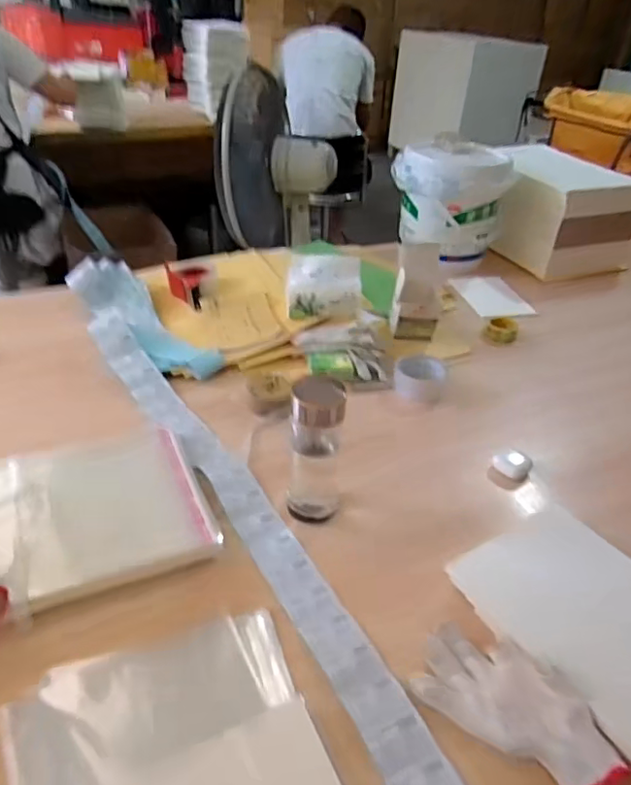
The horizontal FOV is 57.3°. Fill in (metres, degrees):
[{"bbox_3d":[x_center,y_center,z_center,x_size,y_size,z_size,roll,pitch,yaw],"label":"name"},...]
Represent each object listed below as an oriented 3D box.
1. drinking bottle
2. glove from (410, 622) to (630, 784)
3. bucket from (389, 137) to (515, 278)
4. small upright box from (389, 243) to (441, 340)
[{"bbox_3d":[0.000,0.069,0.695,0.065,0.187,0.052,-1,36,-7],"label":"drinking bottle"},{"bbox_3d":[0.189,0.284,0.536,0.187,0.045,0.090,25,40,27],"label":"glove"},{"bbox_3d":[0.319,-0.459,1.404,0.215,0.259,0.215,2,35,-2],"label":"bucket"},{"bbox_3d":[0.193,-0.186,1.101,0.095,0.167,0.097,7,36,5],"label":"small upright box"}]

